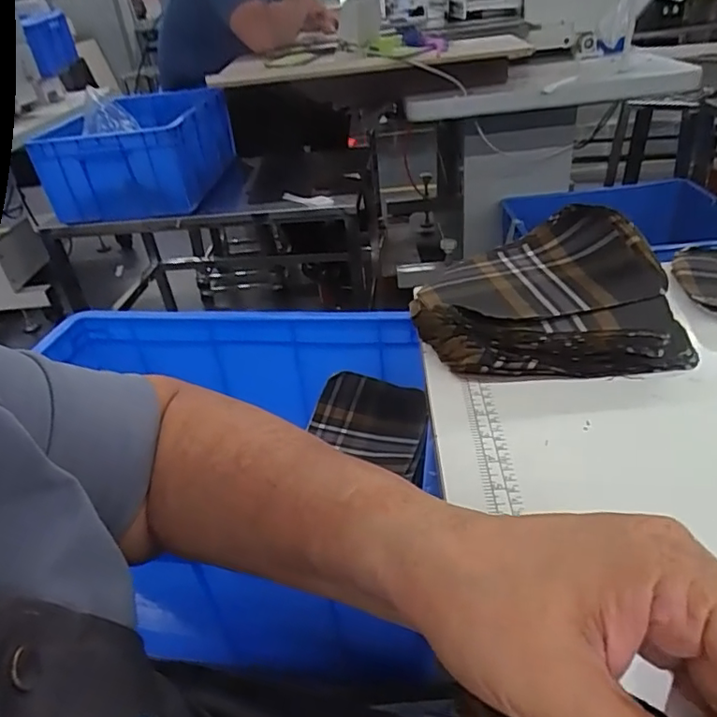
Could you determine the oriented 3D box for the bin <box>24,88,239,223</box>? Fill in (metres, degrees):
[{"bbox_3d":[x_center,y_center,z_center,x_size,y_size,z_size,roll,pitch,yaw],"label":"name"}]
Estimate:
[{"bbox_3d":[-0.521,-0.508,1.414,0.348,0.210,0.476,-3,34,6],"label":"bin"}]

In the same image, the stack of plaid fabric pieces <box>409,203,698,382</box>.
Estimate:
[{"bbox_3d":[0.160,-0.061,0.511,0.222,0.070,0.174,-4,34,5],"label":"stack of plaid fabric pieces"}]

